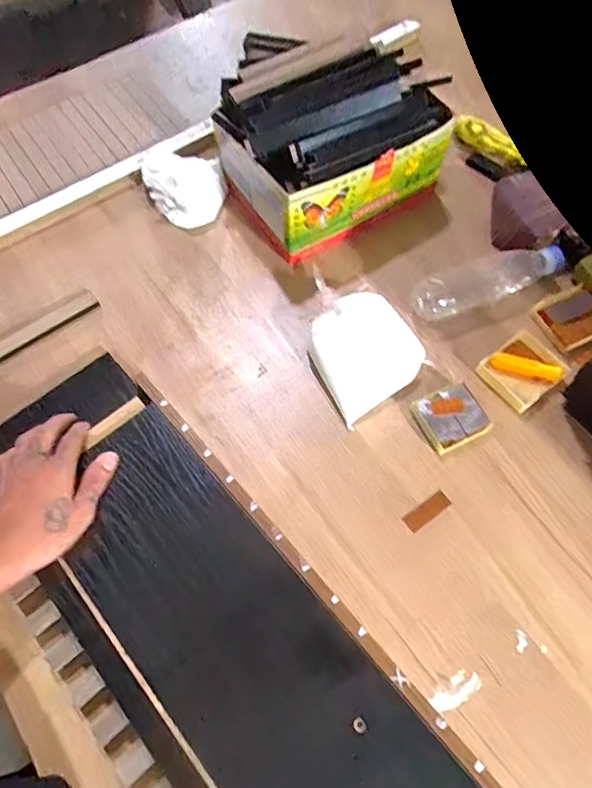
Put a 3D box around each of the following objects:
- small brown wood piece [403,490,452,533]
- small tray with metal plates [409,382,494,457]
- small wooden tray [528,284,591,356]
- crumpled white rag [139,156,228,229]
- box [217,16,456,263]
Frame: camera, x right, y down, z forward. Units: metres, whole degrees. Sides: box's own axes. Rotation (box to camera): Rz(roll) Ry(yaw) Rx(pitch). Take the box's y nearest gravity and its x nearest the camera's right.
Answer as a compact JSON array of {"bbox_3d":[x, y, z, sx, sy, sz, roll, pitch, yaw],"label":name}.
[{"bbox_3d":[0.134,0.120,0.520,0.050,0.009,0.018,-33,68,-15],"label":"small brown wood piece"},{"bbox_3d":[0.171,0.023,0.552,0.071,0.019,0.065,-23,66,-11],"label":"small tray with metal plates"},{"bbox_3d":[0.333,-0.093,0.610,0.085,0.011,0.073,-23,66,-11],"label":"small wooden tray"},{"bbox_3d":[-0.153,-0.291,0.704,0.108,0.036,0.125,-17,65,-9],"label":"crumpled white rag"},{"bbox_3d":[0.038,-0.331,0.658,0.235,0.153,0.215,-29,67,-14],"label":"box"}]

